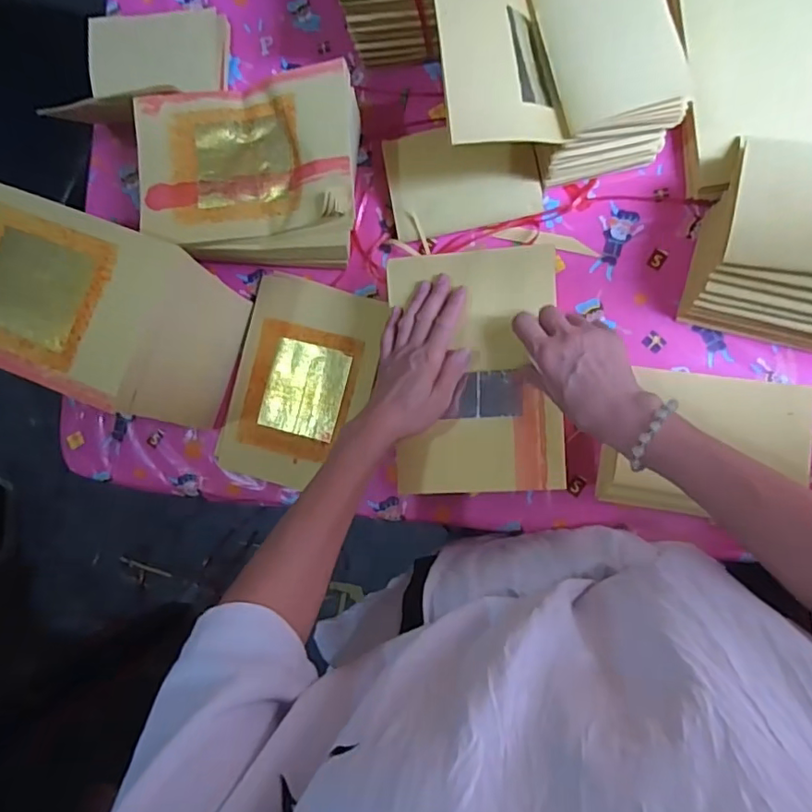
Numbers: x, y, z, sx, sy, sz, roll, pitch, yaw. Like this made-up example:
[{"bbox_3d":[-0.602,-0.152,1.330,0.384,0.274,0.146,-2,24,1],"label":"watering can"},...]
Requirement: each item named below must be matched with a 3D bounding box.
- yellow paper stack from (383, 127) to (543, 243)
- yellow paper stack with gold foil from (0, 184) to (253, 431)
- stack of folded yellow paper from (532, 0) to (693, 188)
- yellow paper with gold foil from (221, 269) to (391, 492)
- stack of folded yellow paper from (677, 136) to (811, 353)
[{"bbox_3d":[0.062,-0.253,0.616,0.160,0.019,0.111,-10,88,8],"label":"yellow paper stack"},{"bbox_3d":[-0.317,-0.095,0.588,0.245,0.182,0.170,19,92,8],"label":"yellow paper stack with gold foil"},{"bbox_3d":[0.192,-0.331,0.546,0.124,0.082,0.179,-8,88,8],"label":"stack of folded yellow paper"},{"bbox_3d":[-0.124,-0.026,0.645,0.151,0.011,0.231,15,89,5],"label":"yellow paper with gold foil"},{"bbox_3d":[0.359,-0.141,0.510,0.160,0.124,0.153,12,91,9],"label":"stack of folded yellow paper"}]

